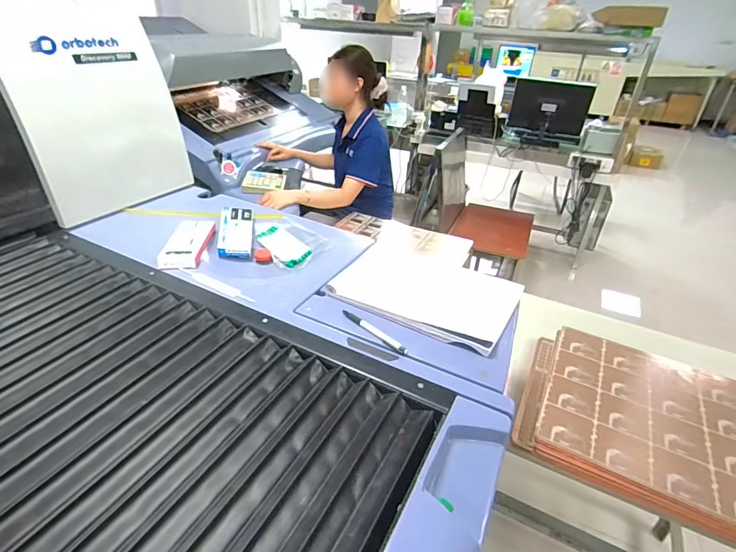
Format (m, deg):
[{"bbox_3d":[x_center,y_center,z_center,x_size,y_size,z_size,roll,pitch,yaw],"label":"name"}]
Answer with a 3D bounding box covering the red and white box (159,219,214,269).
[{"bbox_3d":[-0.378,-0.071,0.868,0.074,0.030,0.171,2,33,-4],"label":"red and white box"}]

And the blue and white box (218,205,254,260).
[{"bbox_3d":[-0.298,-0.101,0.931,0.069,0.033,0.151,-1,49,-9],"label":"blue and white box"}]

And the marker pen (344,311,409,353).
[{"bbox_3d":[0.009,0.088,0.667,0.139,0.008,0.015,30,40,34],"label":"marker pen"}]

